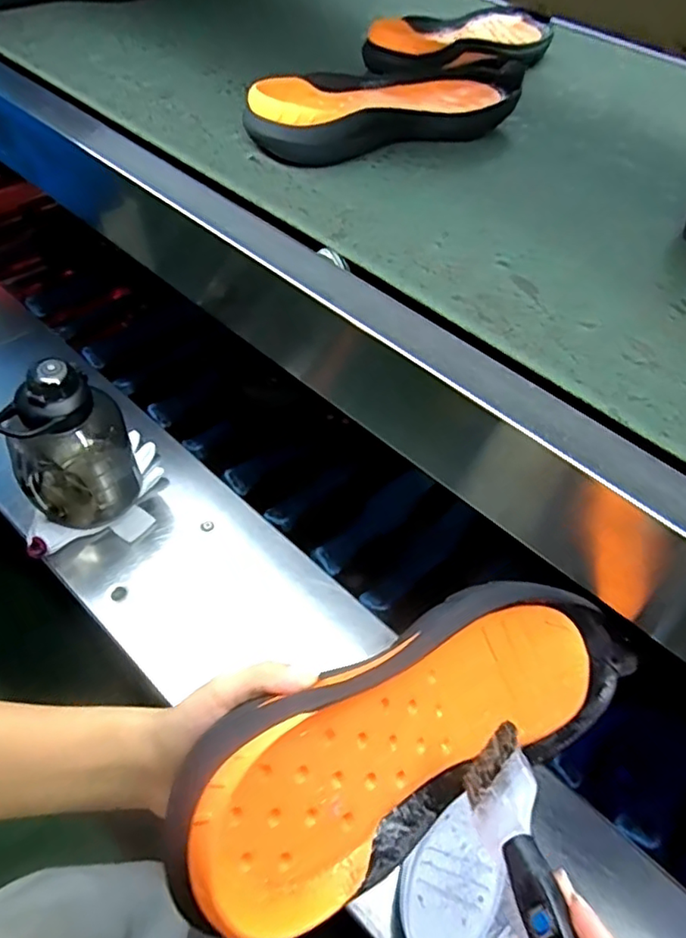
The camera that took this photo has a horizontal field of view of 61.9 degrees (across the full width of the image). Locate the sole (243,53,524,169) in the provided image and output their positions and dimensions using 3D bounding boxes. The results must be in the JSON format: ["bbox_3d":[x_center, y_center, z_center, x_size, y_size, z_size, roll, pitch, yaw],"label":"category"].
[{"bbox_3d":[0.055,-0.355,0.564,0.306,0.055,0.105,-27,58,-24],"label":"sole"}]

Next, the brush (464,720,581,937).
[{"bbox_3d":[0.084,0.183,0.218,0.027,0.020,0.175,-4,30,-7],"label":"brush"}]

